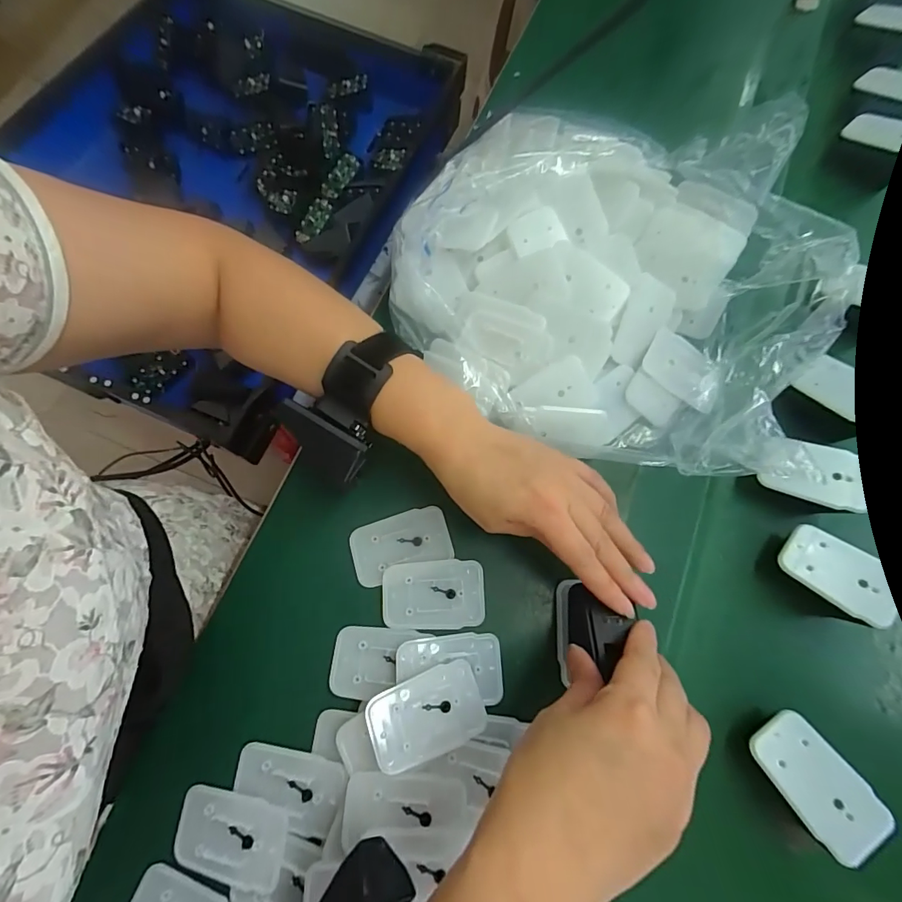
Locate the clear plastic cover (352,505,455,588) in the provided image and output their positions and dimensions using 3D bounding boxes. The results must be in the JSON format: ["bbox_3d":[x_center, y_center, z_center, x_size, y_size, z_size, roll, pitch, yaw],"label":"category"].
[{"bbox_3d":[-0.036,0.067,0.320,0.069,0.005,0.041,-18,79,-5],"label":"clear plastic cover"}]

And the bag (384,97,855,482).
[{"bbox_3d":[0.111,-0.136,0.317,0.281,0.104,0.263,32,79,5],"label":"bag"}]

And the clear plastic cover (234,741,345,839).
[{"bbox_3d":[-0.100,0.206,0.270,0.066,0.006,0.043,12,78,1],"label":"clear plastic cover"}]

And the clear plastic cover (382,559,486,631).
[{"bbox_3d":[-0.012,0.100,0.309,0.069,0.004,0.044,-3,78,-2],"label":"clear plastic cover"}]

